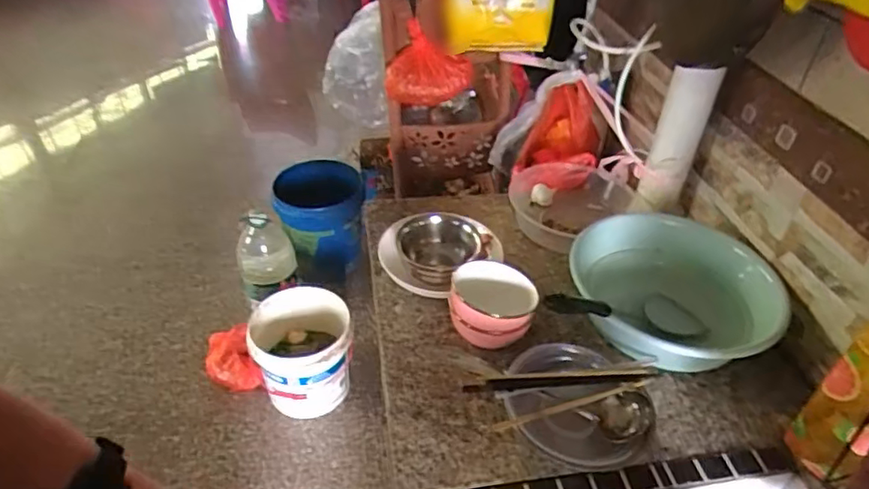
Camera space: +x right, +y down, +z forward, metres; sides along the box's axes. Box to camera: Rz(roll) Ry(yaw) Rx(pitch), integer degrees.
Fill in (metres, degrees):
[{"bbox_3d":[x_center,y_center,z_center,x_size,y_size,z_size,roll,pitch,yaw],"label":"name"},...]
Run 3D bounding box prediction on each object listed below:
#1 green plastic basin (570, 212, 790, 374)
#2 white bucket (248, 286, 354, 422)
[{"bbox_3d":[0.364,0.080,0.881,0.276,0.105,0.282,1,40,-1],"label":"green plastic basin"},{"bbox_3d":[-0.361,0.295,1.592,0.253,0.258,0.241,1,40,-1],"label":"white bucket"}]

